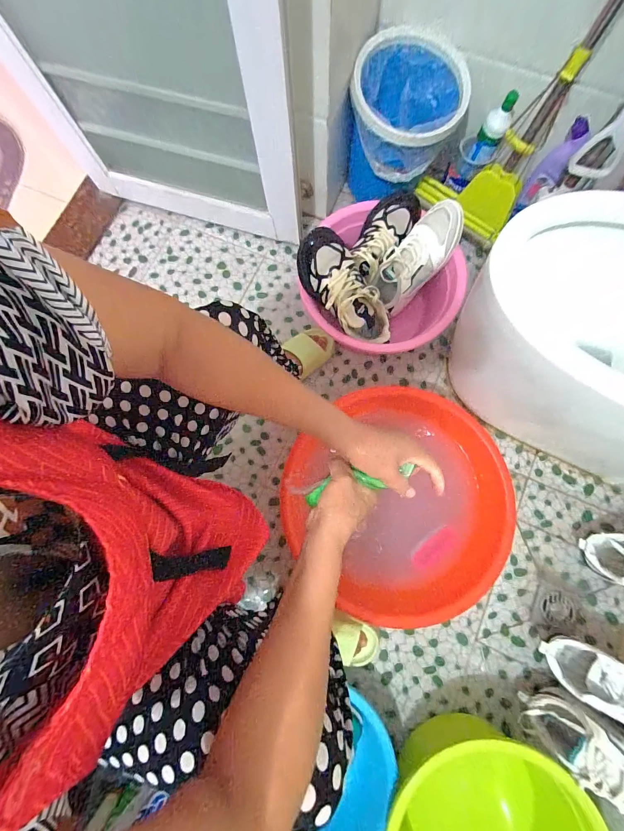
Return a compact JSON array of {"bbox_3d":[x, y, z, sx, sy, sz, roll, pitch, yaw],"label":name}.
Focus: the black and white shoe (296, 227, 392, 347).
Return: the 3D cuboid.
[{"bbox_3d":[0.074,-0.270,0.691,0.108,0.084,0.273,-45,106,-8],"label":"black and white shoe"}]

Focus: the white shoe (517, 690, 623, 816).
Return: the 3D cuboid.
[{"bbox_3d":[0.537,0.622,0.545,0.104,0.285,0.111,38,78,-31],"label":"white shoe"}]

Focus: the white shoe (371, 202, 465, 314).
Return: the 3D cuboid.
[{"bbox_3d":[0.256,-0.384,0.769,0.111,0.108,0.255,45,113,9],"label":"white shoe"}]

